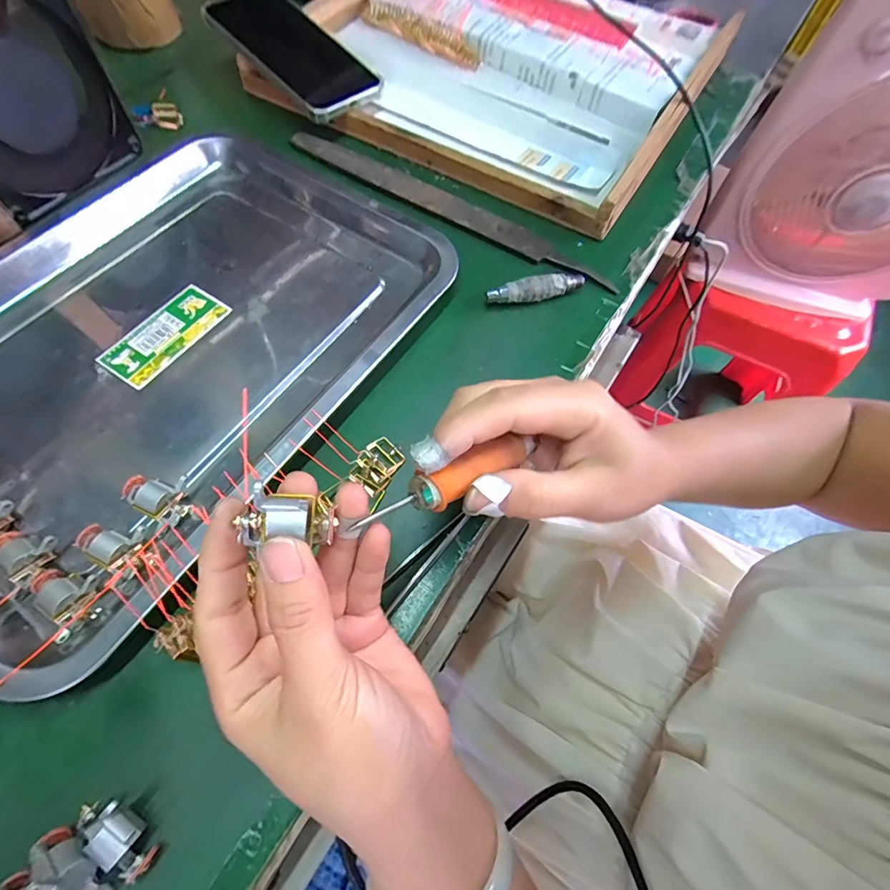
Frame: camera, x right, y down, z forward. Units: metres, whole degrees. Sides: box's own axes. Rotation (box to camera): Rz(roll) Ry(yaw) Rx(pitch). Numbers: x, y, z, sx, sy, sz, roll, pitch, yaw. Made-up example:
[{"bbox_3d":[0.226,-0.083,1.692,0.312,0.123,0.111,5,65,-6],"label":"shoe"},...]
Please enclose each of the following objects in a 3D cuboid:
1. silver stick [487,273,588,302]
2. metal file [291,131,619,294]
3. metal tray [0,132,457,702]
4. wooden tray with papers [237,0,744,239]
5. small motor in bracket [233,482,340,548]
[{"bbox_3d":[0.065,-0.110,0.315,0.072,0.016,0.013,-11,66,-8],"label":"silver stick"},{"bbox_3d":[-0.001,-0.192,0.354,0.290,0.009,0.024,31,67,11],"label":"metal file"},{"bbox_3d":[-0.196,-0.078,0.289,0.287,0.025,0.341,32,67,11],"label":"metal tray"},{"bbox_3d":[0.060,-0.373,0.426,0.348,0.028,0.325,31,67,11],"label":"wooden tray with papers"},{"bbox_3d":[-0.056,0.027,0.159,0.027,0.019,0.018,15,64,-30],"label":"small motor in bracket"}]

